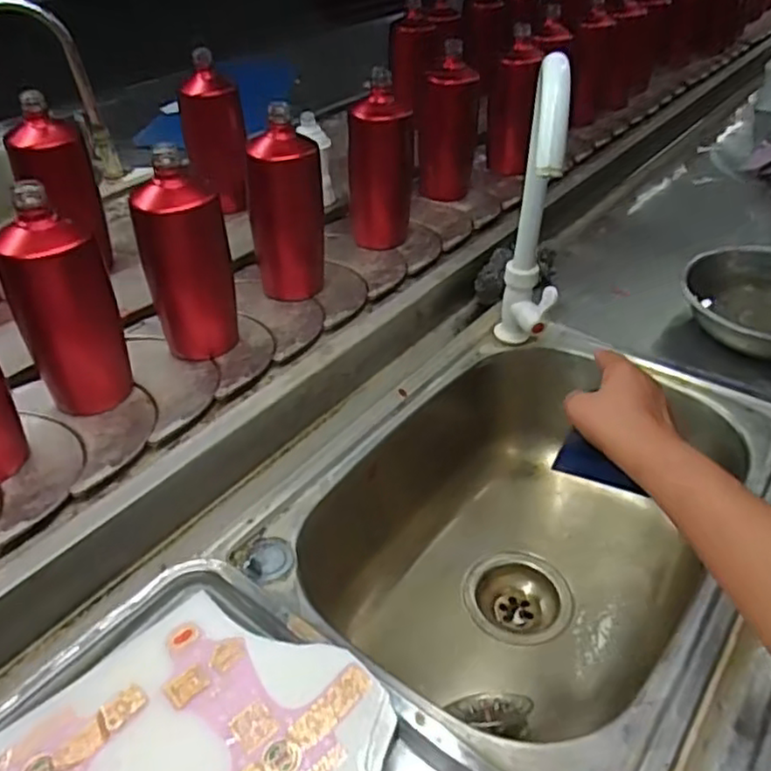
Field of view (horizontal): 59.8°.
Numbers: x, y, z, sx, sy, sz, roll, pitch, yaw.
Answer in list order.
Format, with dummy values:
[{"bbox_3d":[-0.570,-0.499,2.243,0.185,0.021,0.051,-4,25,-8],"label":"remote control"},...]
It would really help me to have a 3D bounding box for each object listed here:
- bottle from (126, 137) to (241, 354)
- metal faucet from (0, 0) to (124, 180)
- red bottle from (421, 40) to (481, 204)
[{"bbox_3d":[-0.195,-0.118,0.657,0.070,0.192,0.066,10,40,16],"label":"bottle"},{"bbox_3d":[-0.525,-0.450,1.031,0.166,0.264,0.037,-10,39,-9],"label":"metal faucet"},{"bbox_3d":[0.090,-0.374,0.971,0.080,0.192,0.068,-1,38,1],"label":"red bottle"}]

